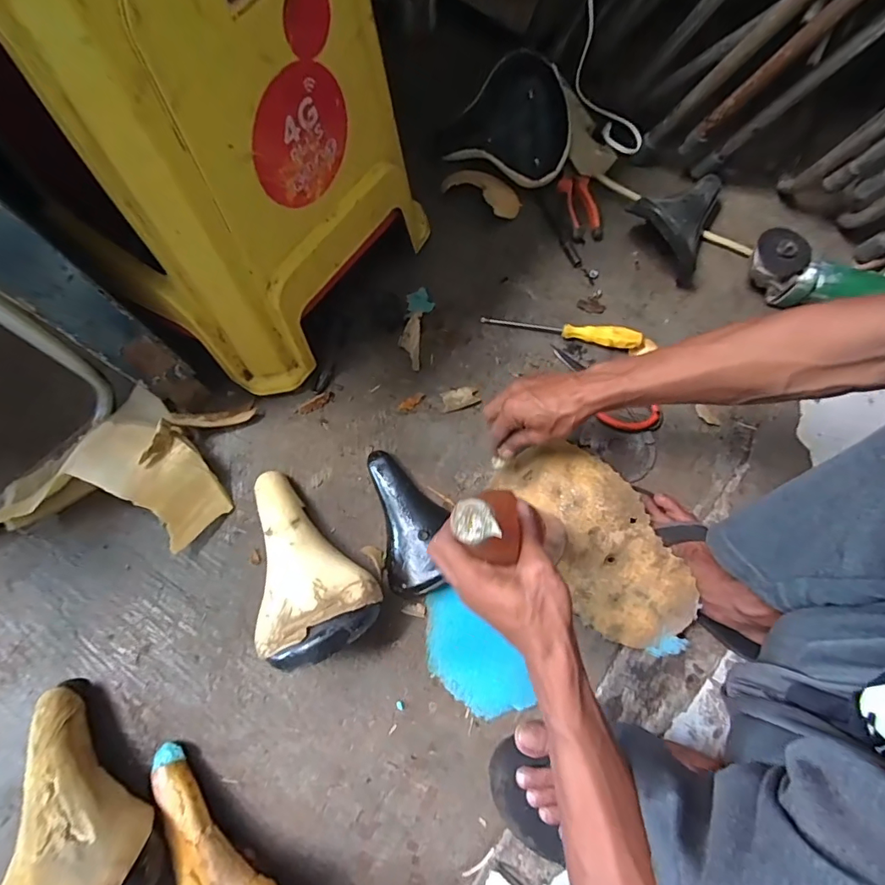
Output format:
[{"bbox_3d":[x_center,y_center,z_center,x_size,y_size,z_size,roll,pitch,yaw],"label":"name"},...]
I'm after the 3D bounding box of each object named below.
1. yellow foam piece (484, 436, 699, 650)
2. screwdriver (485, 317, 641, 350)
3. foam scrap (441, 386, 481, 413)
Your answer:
[{"bbox_3d":[0.186,0.111,0.579,0.132,0.022,0.259,-35,67,3],"label":"yellow foam piece"},{"bbox_3d":[0.167,-0.160,0.668,0.218,0.027,0.029,10,73,1],"label":"screwdriver"},{"bbox_3d":[0.024,-0.060,0.649,0.050,0.007,0.029,-13,74,-6],"label":"foam scrap"}]

